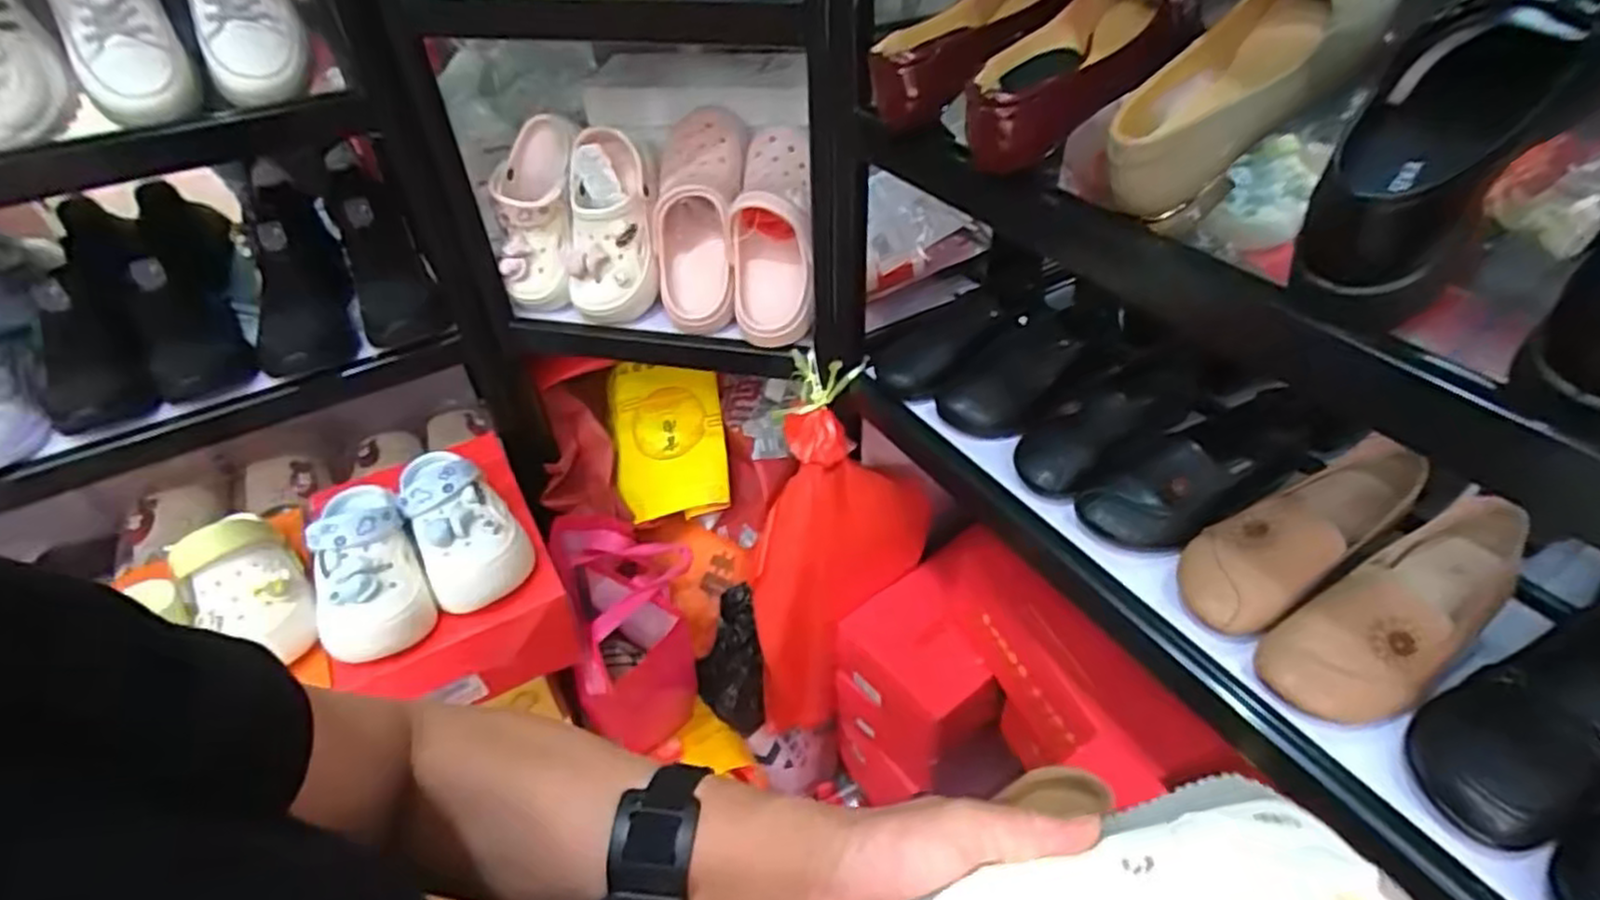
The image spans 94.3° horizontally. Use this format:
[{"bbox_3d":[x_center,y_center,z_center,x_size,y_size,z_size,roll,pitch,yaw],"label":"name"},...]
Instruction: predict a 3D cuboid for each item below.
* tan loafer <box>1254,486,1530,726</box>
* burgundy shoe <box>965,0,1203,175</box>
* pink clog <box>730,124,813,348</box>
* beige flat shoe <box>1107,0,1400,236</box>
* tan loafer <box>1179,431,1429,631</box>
[{"bbox_3d":[0.435,0.114,0.530,0.203,0.080,0.082,-21,45,-20],"label":"tan loafer"},{"bbox_3d":[0.214,-0.285,0.514,0.083,0.064,0.231,31,73,32],"label":"burgundy shoe"},{"bbox_3d":[-0.030,-0.246,0.845,0.089,0.240,0.089,1,1,4],"label":"pink clog"},{"bbox_3d":[0.266,-0.220,0.449,0.196,0.074,0.077,-48,52,-2],"label":"beige flat shoe"},{"bbox_3d":[0.402,0.061,0.594,0.216,0.068,0.079,-23,45,-21],"label":"tan loafer"}]

